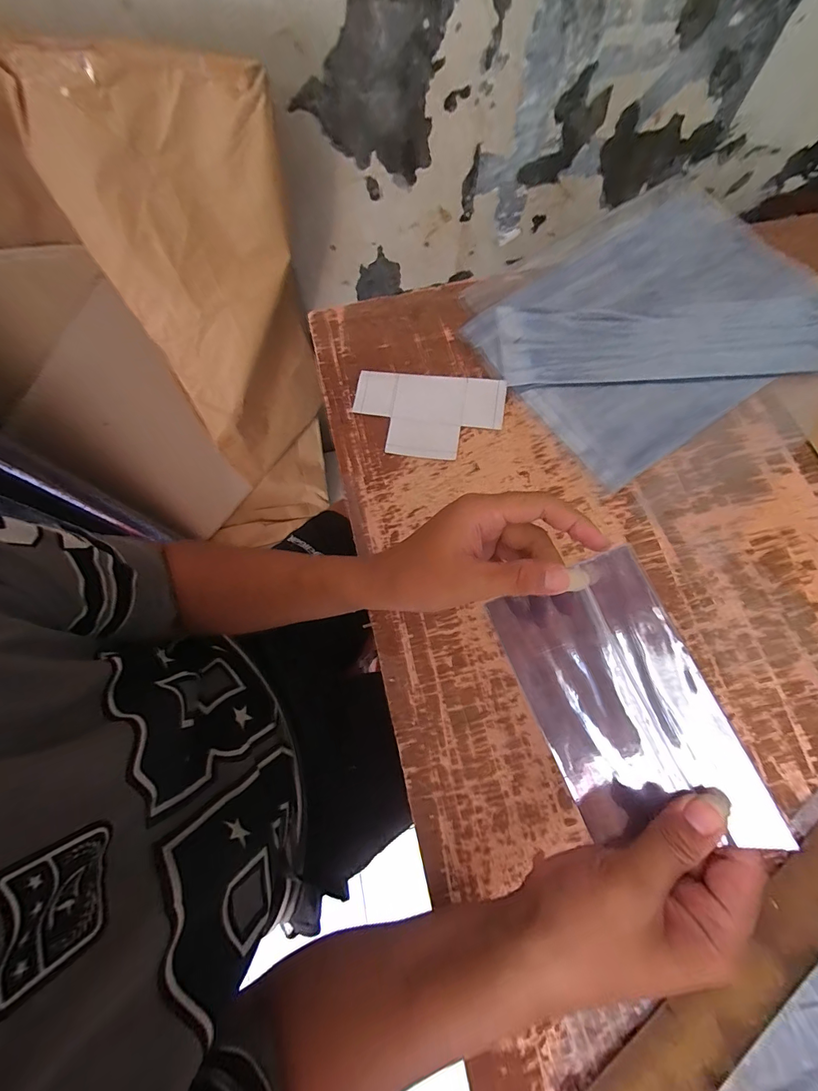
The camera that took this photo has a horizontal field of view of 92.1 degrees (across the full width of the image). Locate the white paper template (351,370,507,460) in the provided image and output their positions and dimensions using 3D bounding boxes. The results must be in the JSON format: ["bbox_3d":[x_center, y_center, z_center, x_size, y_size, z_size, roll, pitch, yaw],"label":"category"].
[{"bbox_3d":[0.020,-0.145,0.440,0.164,0.005,0.101,7,77,5],"label":"white paper template"}]

